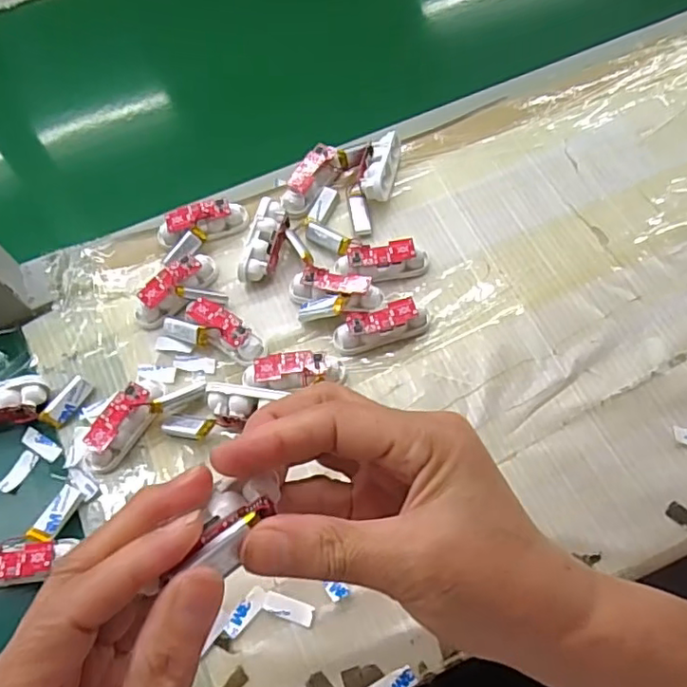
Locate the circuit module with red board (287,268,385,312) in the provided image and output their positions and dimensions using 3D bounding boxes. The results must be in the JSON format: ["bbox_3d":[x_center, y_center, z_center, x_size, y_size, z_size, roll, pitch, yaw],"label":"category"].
[{"bbox_3d":[-0.005,-0.035,0.386,0.060,0.014,0.019,11,64,9],"label":"circuit module with red board"}]

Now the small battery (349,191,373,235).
[{"bbox_3d":[0.012,-0.093,0.421,0.013,0.006,0.034,-9,63,-1],"label":"small battery"}]

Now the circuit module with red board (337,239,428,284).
[{"bbox_3d":[0.026,-0.054,0.398,0.061,0.018,0.019,-10,63,-1],"label":"circuit module with red board"}]

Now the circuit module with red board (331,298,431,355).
[{"bbox_3d":[0.024,-0.011,0.376,0.060,0.018,0.019,-18,63,-5],"label":"circuit module with red board"}]

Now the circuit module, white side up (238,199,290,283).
[{"bbox_3d":[-0.052,-0.069,0.404,0.020,0.016,0.059,11,65,9],"label":"circuit module, white side up"}]

